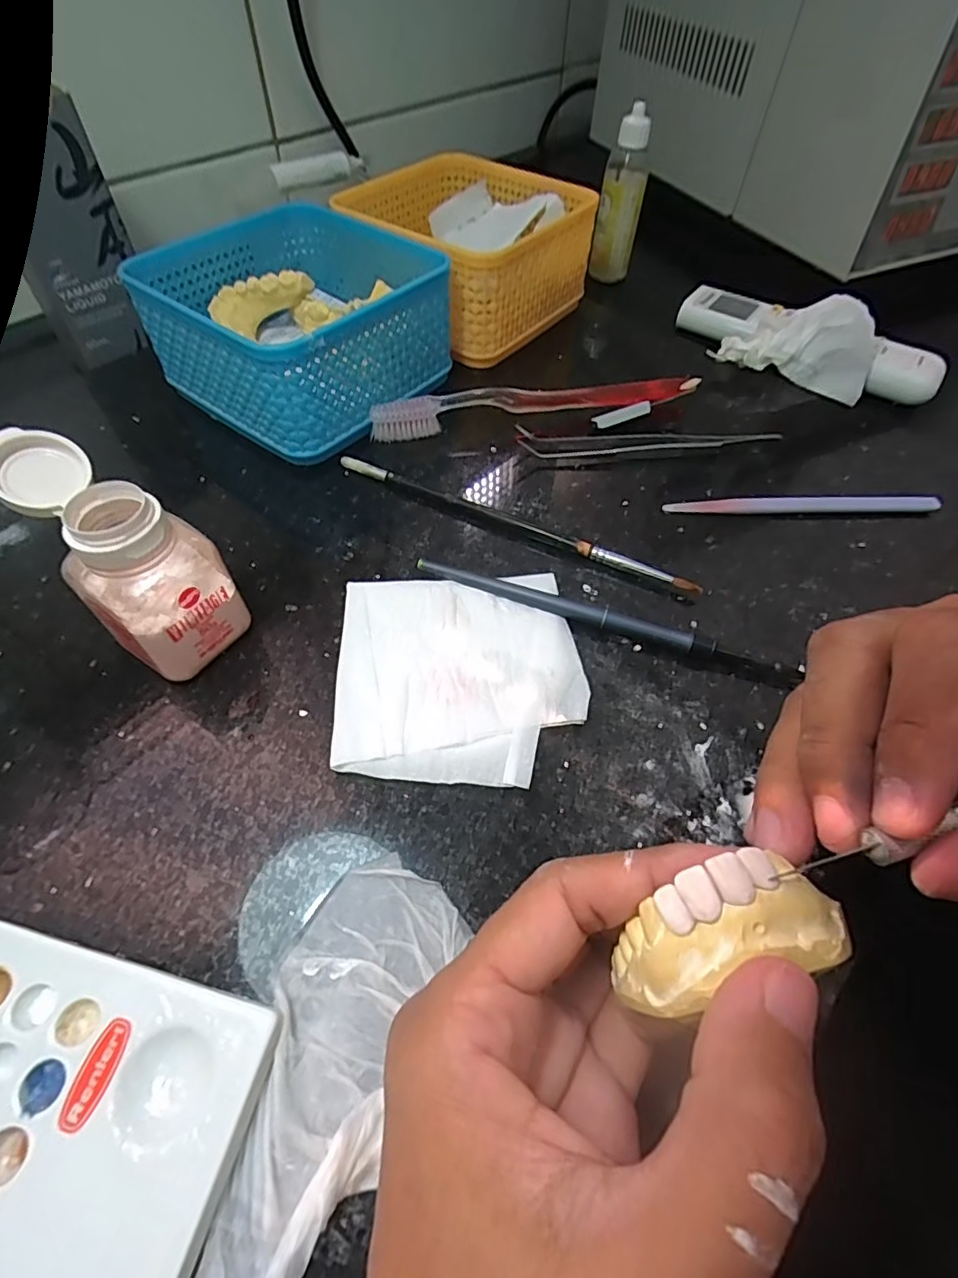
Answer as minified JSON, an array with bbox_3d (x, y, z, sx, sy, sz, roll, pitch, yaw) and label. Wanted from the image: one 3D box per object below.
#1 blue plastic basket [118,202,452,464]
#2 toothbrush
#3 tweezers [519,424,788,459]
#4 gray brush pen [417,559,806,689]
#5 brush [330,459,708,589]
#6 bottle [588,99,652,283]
[{"bbox_3d":[-0.099,-0.175,0.315,0.131,0.063,0.130,31,59,18],"label":"blue plastic basket"},{"bbox_3d":[0.031,-0.133,0.316,0.181,0.021,0.017,-7,56,-8],"label":"toothbrush"},{"bbox_3d":[0.091,-0.108,0.307,0.138,0.011,0.019,1,55,-2],"label":"tweezers"},{"bbox_3d":[0.050,-0.009,0.238,0.158,0.009,0.007,17,56,9],"label":"gray brush pen"},{"bbox_3d":[0.014,-0.059,0.271,0.184,0.008,0.008,24,57,13],"label":"brush"},{"bbox_3d":[0.111,-0.342,0.436,0.032,0.109,0.041,13,55,6],"label":"bottle"}]

